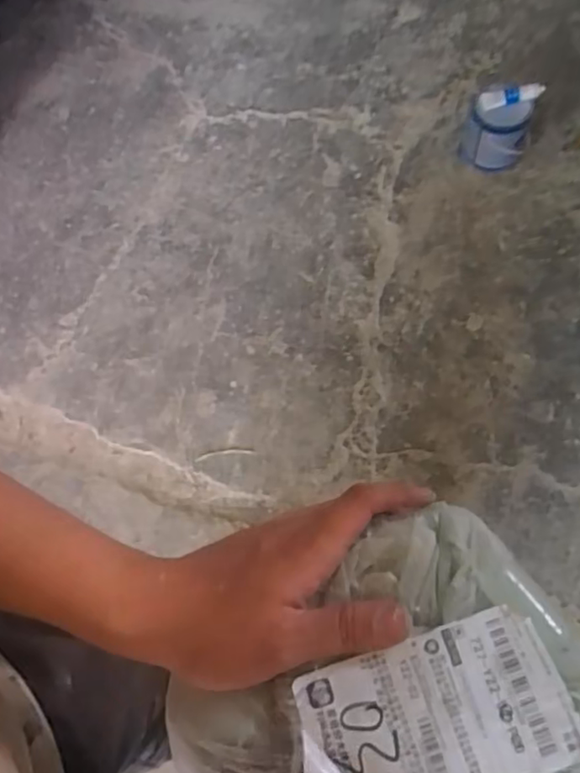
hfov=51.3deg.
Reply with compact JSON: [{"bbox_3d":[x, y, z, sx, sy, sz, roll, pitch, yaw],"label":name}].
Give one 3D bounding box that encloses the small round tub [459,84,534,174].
[{"bbox_3d":[0.564,-0.693,1.649,0.174,0.176,0.151,20,71,16],"label":"small round tub"}]

